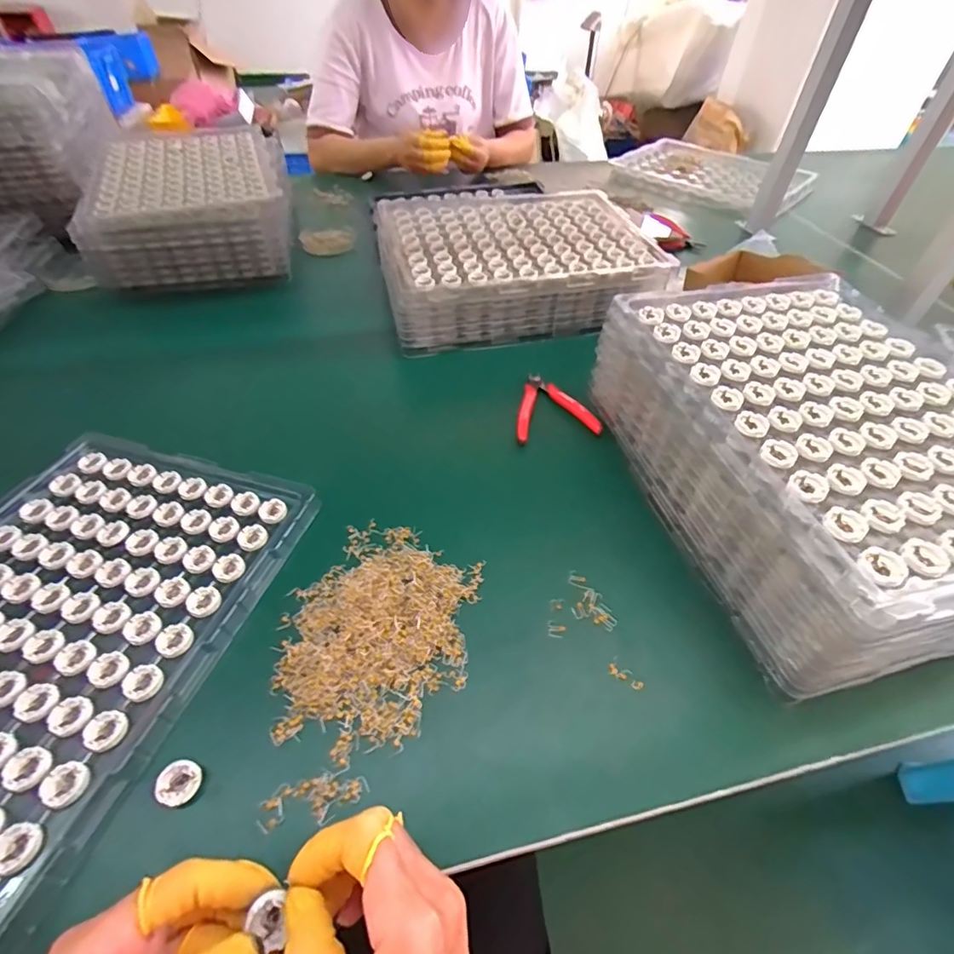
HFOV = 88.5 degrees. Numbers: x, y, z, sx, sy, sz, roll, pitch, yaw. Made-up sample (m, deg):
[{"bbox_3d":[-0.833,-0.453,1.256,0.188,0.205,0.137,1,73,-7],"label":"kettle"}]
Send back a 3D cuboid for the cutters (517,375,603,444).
[{"bbox_3d":[0.082,-0.081,0.547,0.089,0.016,0.106,-5,49,-5],"label":"cutters"}]

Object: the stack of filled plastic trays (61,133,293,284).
[{"bbox_3d":[-0.466,-0.445,0.821,0.279,0.130,0.327,-13,50,-11],"label":"stack of filled plastic trays"}]

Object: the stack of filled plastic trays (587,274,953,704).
[{"bbox_3d":[0.291,-0.029,0.425,0.254,0.111,0.345,-11,49,-10],"label":"stack of filled plastic trays"}]

